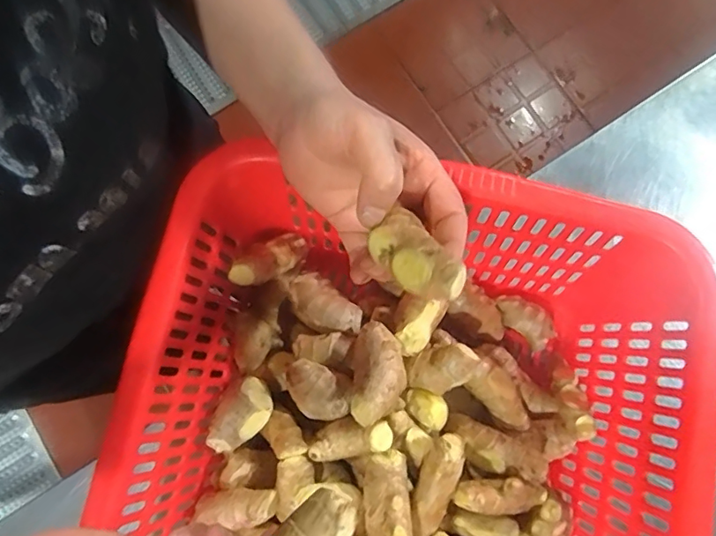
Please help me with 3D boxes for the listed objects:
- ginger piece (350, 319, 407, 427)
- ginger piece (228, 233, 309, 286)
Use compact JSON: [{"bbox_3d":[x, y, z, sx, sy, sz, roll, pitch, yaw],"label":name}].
[{"bbox_3d":[0.014,0.073,0.364,0.036,0.030,0.068,-3,59,4],"label":"ginger piece"},{"bbox_3d":[-0.065,-0.005,0.391,0.024,0.017,0.075,49,39,8],"label":"ginger piece"}]

